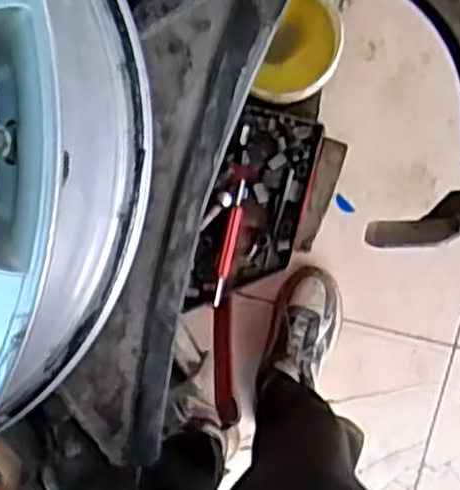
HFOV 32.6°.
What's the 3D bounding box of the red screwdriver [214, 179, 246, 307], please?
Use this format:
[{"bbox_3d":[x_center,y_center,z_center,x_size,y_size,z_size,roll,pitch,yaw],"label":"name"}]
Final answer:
[{"bbox_3d":[0.000,-0.001,0.803,0.012,0.016,0.130,13,96,2],"label":"red screwdriver"}]

